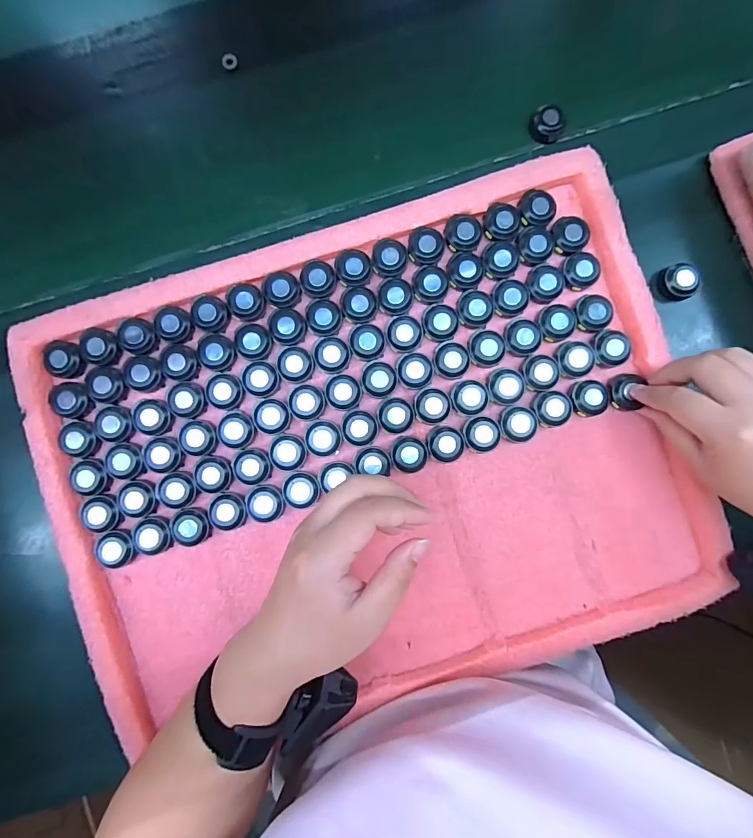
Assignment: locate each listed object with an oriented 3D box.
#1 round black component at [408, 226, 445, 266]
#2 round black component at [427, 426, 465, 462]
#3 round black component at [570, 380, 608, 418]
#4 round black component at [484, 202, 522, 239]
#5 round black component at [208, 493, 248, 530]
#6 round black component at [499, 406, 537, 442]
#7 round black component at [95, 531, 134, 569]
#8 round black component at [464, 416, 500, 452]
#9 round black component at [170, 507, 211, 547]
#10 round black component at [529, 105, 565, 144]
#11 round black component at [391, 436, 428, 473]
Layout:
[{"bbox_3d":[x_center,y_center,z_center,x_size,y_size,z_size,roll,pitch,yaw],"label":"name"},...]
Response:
[{"bbox_3d":[0.041,-0.143,0.329,0.029,0.011,0.031,0,85,0],"label":"round black component"},{"bbox_3d":[0.055,0.020,0.325,0.028,0.013,0.028,0,85,0],"label":"round black component"},{"bbox_3d":[0.171,-0.016,0.326,0.029,0.014,0.028,0,85,0],"label":"round black component"},{"bbox_3d":[0.103,-0.163,0.330,0.029,0.009,0.029,0,85,0],"label":"round black component"},{"bbox_3d":[-0.117,0.074,0.322,0.028,0.013,0.027,0,85,0],"label":"round black component"},{"bbox_3d":[0.115,0.004,0.327,0.028,0.013,0.029,0,85,0],"label":"round black component"},{"bbox_3d":[-0.206,0.103,0.320,0.028,0.014,0.028,0,85,0],"label":"round black component"},{"bbox_3d":[0.084,0.012,0.326,0.028,0.014,0.029,0,85,0],"label":"round black component"},{"bbox_3d":[-0.148,0.085,0.320,0.029,0.015,0.026,18,86,2],"label":"round black component"},{"bbox_3d":[0.154,-0.264,0.363,0.022,0.019,0.029,-44,86,-3],"label":"round black component"},{"bbox_3d":[0.026,0.029,0.327,0.029,0.009,0.028,0,85,0],"label":"round black component"}]

